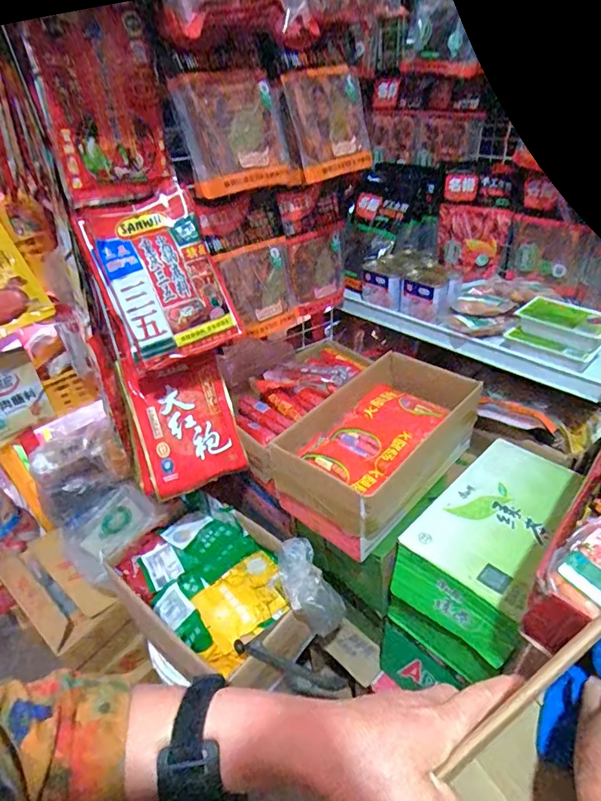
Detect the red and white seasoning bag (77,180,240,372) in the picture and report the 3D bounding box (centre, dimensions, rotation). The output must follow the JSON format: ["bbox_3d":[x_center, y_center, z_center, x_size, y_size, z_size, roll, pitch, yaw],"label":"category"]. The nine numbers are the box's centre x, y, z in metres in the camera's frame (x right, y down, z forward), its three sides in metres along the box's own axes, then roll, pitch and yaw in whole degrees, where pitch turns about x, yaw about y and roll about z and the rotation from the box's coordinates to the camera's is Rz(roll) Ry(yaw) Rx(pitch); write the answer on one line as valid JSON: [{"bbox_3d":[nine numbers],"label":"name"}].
[{"bbox_3d":[-0.214,-0.194,0.729,0.185,0.253,0.045,-25,8,-23],"label":"red and white seasoning bag"}]

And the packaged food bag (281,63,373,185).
[{"bbox_3d":[0.054,-0.473,0.794,0.153,0.161,0.030,-23,27,-17],"label":"packaged food bag"}]

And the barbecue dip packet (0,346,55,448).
[{"bbox_3d":[-0.691,-0.008,1.094,0.154,0.221,0.023,-24,41,-22],"label":"barbecue dip packet"}]

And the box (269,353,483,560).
[{"bbox_3d":[0.152,0.073,0.836,0.201,0.143,0.373,28,49,36],"label":"box"}]

